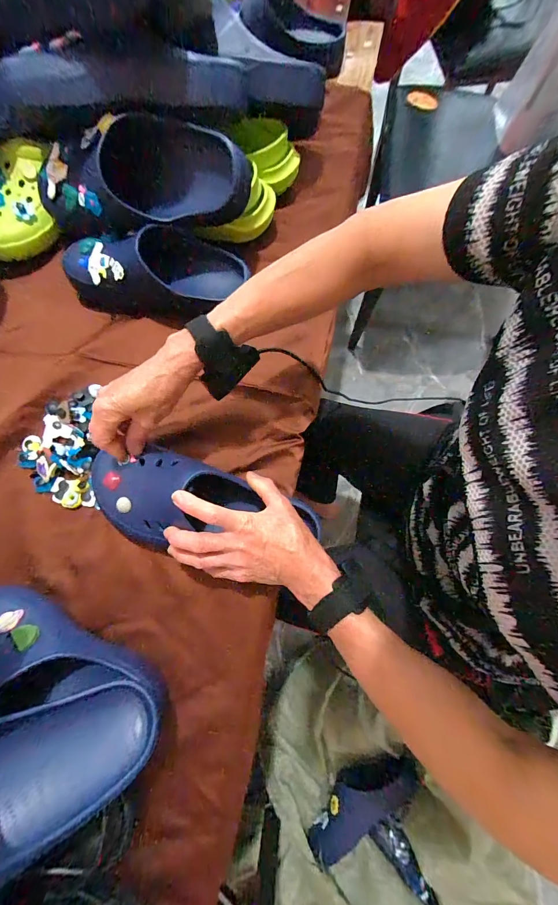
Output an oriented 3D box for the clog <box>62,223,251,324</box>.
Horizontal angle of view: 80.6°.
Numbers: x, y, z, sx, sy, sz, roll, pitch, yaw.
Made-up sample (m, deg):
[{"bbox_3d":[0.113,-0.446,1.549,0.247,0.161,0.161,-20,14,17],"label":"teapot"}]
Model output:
[{"bbox_3d":[-0.172,-0.255,0.458,0.239,0.078,0.095,5,77,3],"label":"clog"}]

